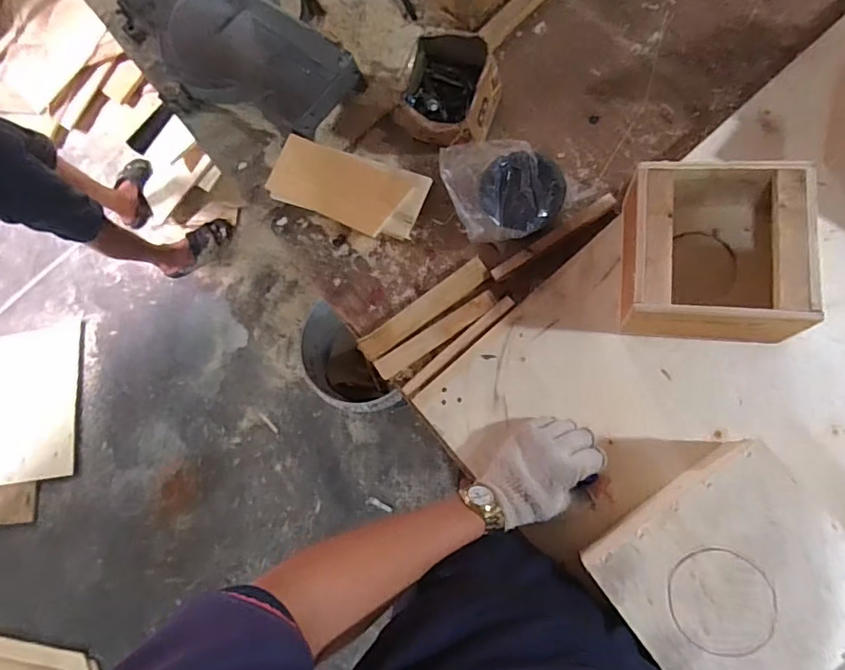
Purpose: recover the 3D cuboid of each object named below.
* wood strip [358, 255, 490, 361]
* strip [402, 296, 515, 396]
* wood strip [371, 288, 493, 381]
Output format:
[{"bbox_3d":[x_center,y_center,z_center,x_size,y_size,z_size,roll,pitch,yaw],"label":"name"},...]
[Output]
[{"bbox_3d":[0.001,-0.035,0.707,0.199,0.011,0.035,-37,73,2],"label":"wood strip"},{"bbox_3d":[0.046,0.014,0.686,0.184,0.014,0.017,-41,73,0],"label":"strip"},{"bbox_3d":[0.017,-0.001,0.695,0.179,0.020,0.028,-34,73,3],"label":"wood strip"}]

